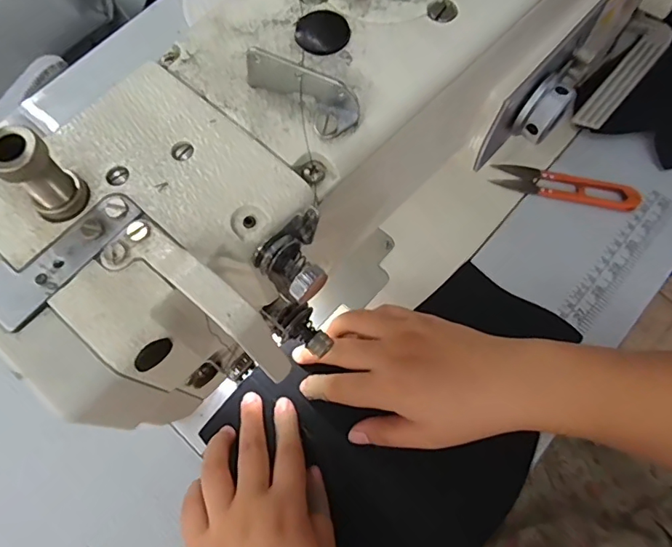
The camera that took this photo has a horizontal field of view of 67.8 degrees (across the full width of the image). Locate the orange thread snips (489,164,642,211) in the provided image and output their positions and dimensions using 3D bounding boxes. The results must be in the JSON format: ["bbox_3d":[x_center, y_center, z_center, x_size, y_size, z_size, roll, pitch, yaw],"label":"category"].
[{"bbox_3d":[0.193,-0.074,0.420,0.116,0.009,0.026,11,70,6],"label":"orange thread snips"}]

